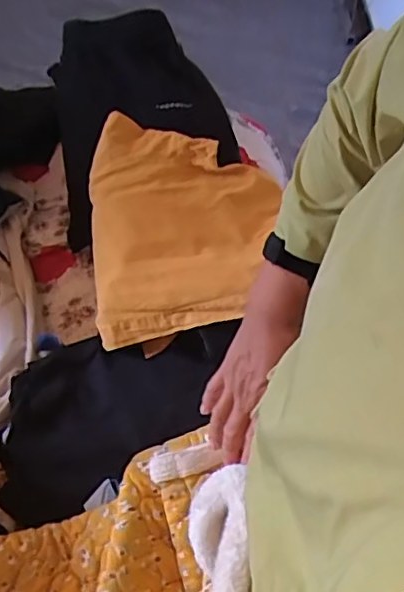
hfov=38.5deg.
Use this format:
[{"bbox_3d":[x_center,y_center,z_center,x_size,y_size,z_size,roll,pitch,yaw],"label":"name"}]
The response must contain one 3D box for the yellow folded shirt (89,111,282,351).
[{"bbox_3d":[-0.023,-0.093,0.819,0.260,0.127,0.324,-2,54,-5],"label":"yellow folded shirt"}]

